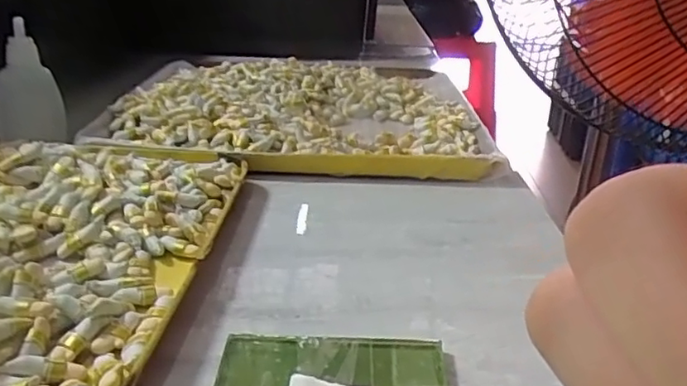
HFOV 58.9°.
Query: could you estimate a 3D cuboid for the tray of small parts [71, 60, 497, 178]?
[{"bbox_3d":[-0.033,-0.068,0.440,0.241,0.021,0.236,1,23,-2],"label":"tray of small parts"}]

